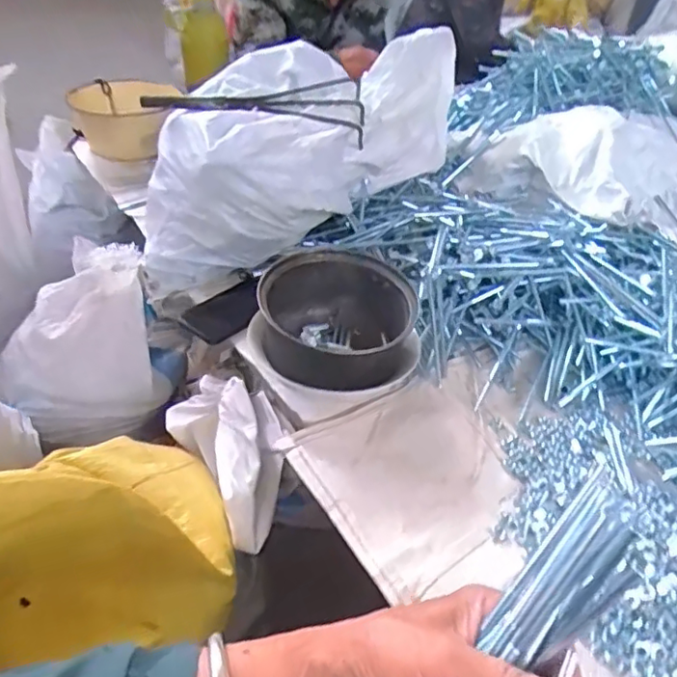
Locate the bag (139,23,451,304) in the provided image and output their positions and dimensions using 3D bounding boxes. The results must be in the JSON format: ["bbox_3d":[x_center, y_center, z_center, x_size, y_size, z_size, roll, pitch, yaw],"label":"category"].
[{"bbox_3d":[-0.036,-0.275,0.835,0.568,0.199,0.185,-35,51,-17],"label":"bag"}]

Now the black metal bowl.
[{"bbox_3d":[-0.002,-0.008,0.666,0.163,0.118,0.155,3,38,-2],"label":"black metal bowl"}]

